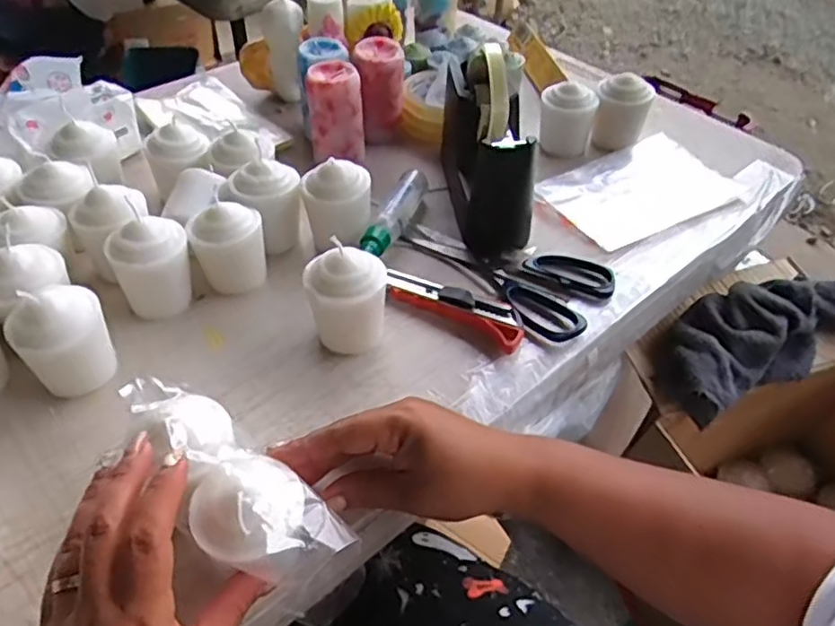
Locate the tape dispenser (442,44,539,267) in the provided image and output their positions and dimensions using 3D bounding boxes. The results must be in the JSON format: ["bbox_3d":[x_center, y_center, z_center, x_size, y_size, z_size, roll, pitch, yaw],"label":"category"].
[{"bbox_3d":[0.062,-0.150,0.574,0.064,0.125,0.169,-1,46,-4],"label":"tape dispenser"}]

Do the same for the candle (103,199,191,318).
[{"bbox_3d":[-0.200,-0.035,0.497,0.049,0.077,0.050,10,46,7],"label":"candle"}]

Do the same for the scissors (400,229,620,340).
[{"bbox_3d":[0.075,-0.044,0.550,0.100,0.010,0.180,-33,56,-30],"label":"scissors"}]

